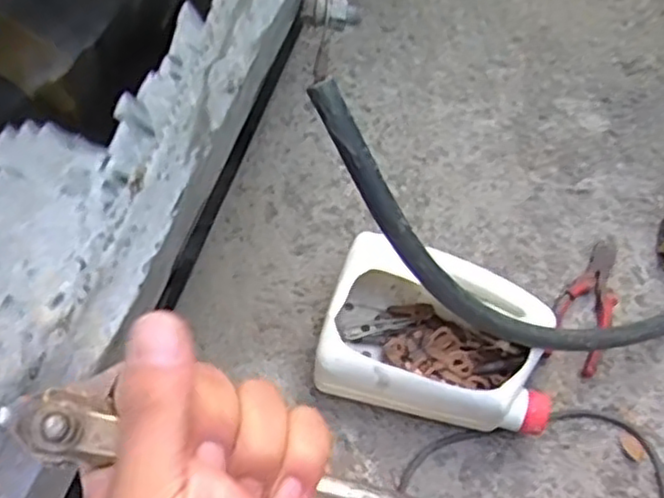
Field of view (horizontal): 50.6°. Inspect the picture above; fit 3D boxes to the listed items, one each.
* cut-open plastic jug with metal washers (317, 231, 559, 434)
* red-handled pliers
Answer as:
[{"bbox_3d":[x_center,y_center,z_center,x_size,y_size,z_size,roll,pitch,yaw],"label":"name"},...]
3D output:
[{"bbox_3d":[0.110,0.083,0.723,0.222,0.093,0.174,11,61,6],"label":"cut-open plastic jug with metal washers"},{"bbox_3d":[0.279,0.058,0.769,0.061,0.024,0.170,21,63,11],"label":"red-handled pliers"}]

